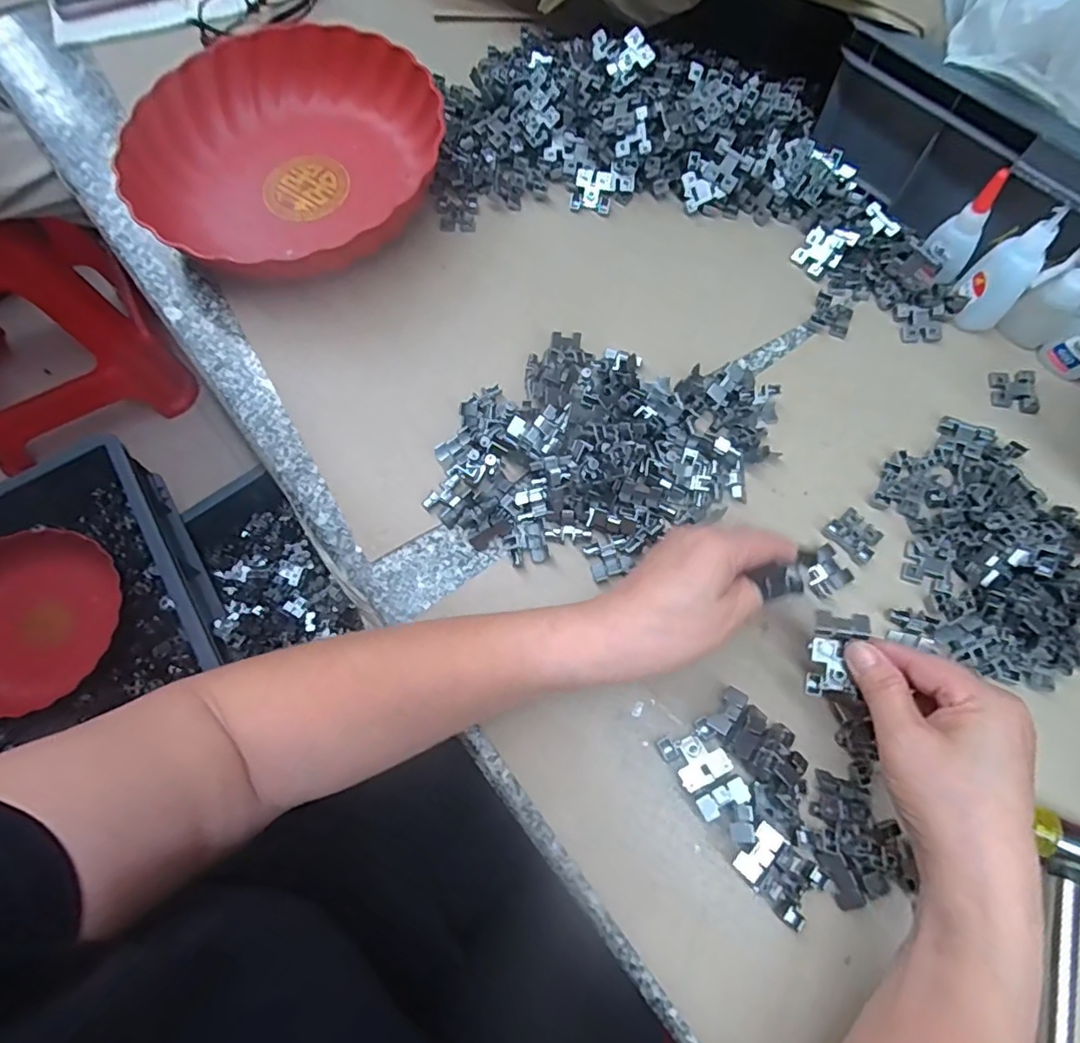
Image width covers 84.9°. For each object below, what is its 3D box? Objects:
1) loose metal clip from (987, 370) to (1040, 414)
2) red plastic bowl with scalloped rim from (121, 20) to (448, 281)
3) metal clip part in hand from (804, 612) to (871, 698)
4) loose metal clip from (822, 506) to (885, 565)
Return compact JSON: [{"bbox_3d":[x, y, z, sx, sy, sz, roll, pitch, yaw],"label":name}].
[{"bbox_3d":[0.344,-0.096,0.429,0.031,0.006,0.034,11,69,4],"label":"loose metal clip"},{"bbox_3d":[-0.200,-0.290,0.467,0.241,0.056,0.221,0,69,0],"label":"red plastic bowl with scalloped rim"},{"bbox_3d":[0.160,0.073,0.320,0.026,0.007,0.048,17,88,6],"label":"metal clip part in hand"},{"bbox_3d":[0.206,0.007,0.385,0.029,0.005,0.033,-42,75,-15],"label":"loose metal clip"}]

